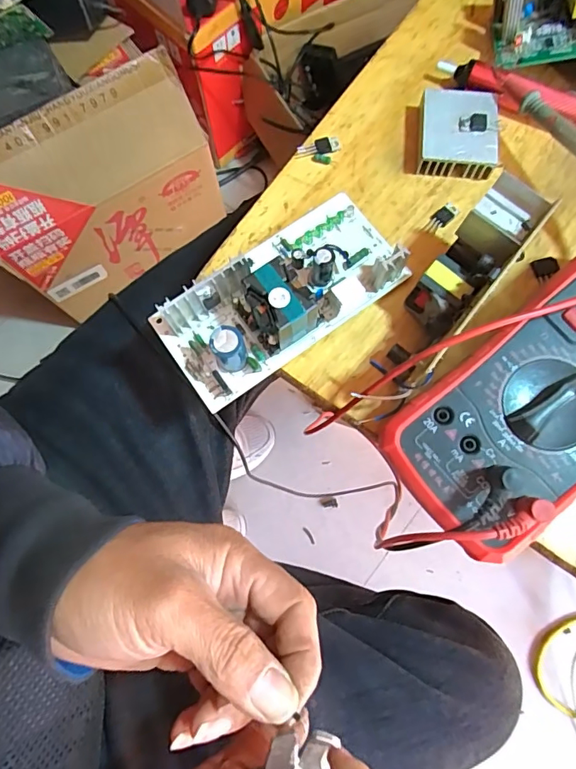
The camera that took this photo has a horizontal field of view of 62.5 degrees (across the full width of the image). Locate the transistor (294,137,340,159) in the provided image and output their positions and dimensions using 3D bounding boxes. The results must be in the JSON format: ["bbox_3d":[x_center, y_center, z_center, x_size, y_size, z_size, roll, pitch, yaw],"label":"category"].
[{"bbox_3d":[0.020,-0.159,0.318,0.029,0.005,0.013,-4,77,0],"label":"transistor"}]

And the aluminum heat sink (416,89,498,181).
[{"bbox_3d":[0.110,-0.163,0.308,0.048,0.018,0.054,8,77,3],"label":"aluminum heat sink"}]

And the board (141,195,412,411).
[{"bbox_3d":[-0.005,-0.057,0.272,0.147,0.042,0.073,-34,79,-7],"label":"board"}]

